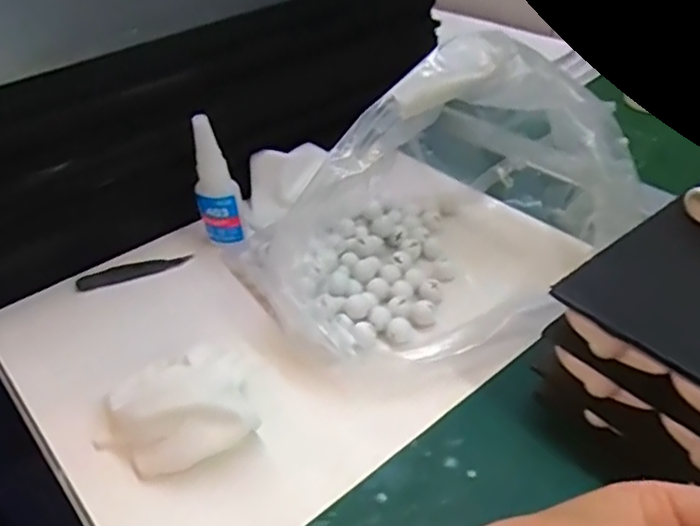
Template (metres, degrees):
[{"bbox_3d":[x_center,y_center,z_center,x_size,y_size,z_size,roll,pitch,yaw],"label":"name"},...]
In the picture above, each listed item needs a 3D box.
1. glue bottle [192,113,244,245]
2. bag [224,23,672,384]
[{"bbox_3d":[-0.102,-0.060,0.489,0.031,0.096,0.023,-14,40,-12],"label":"glue bottle"},{"bbox_3d":[0.069,-0.058,0.438,0.281,0.142,0.183,-21,41,-19],"label":"bag"}]

